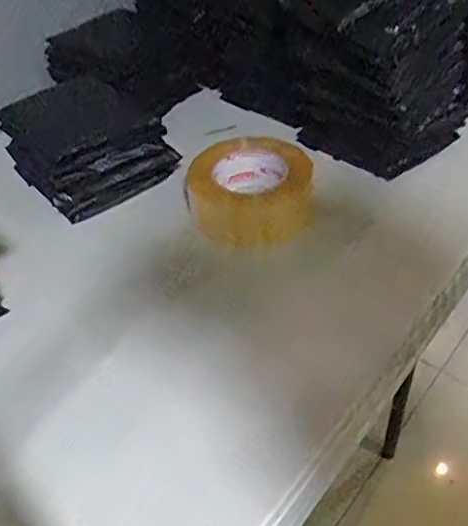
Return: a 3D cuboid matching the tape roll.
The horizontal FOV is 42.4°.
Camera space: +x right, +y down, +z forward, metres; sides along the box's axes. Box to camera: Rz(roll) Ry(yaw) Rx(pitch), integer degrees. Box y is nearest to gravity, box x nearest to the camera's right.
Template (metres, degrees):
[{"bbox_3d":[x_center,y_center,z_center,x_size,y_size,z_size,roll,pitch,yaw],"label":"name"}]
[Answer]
[{"bbox_3d":[0.017,-0.076,0.657,0.133,0.061,0.124,1,43,5],"label":"tape roll"}]

